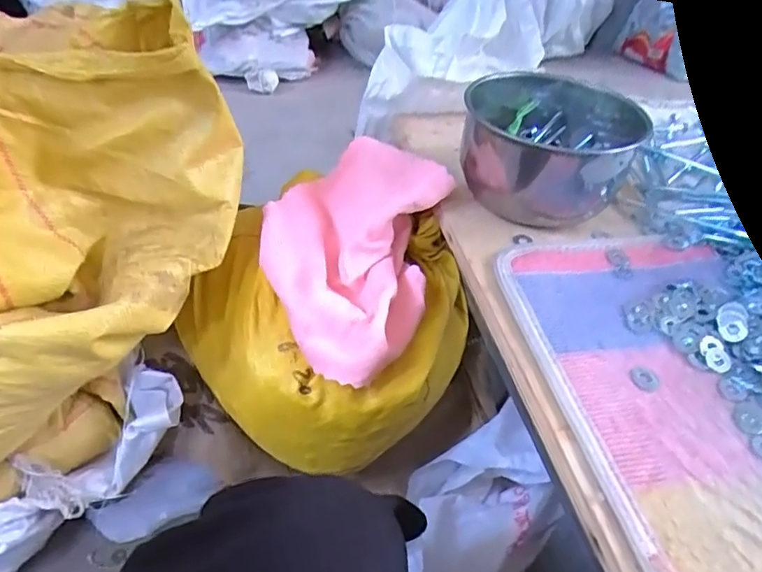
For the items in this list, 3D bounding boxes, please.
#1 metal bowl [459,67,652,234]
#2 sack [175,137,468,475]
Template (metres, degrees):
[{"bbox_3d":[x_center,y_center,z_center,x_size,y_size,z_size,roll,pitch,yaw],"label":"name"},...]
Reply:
[{"bbox_3d":[0.169,-0.148,0.579,0.165,0.092,0.193,15,42,10],"label":"metal bowl"},{"bbox_3d":[-0.042,0.003,0.544,0.252,0.197,0.259,31,48,24],"label":"sack"}]

